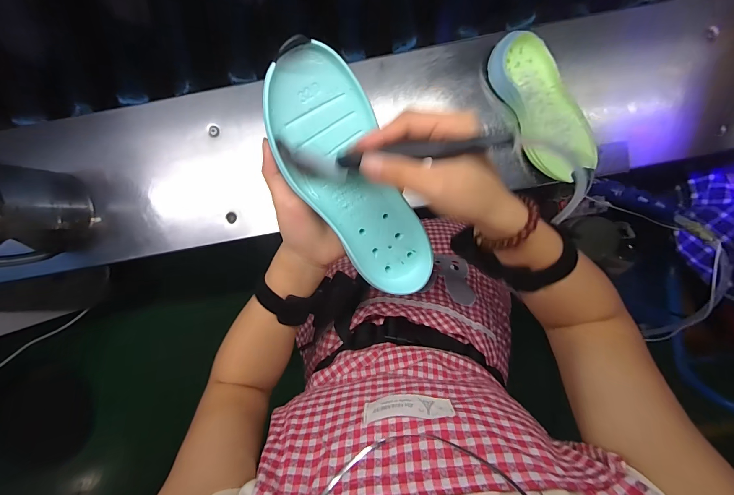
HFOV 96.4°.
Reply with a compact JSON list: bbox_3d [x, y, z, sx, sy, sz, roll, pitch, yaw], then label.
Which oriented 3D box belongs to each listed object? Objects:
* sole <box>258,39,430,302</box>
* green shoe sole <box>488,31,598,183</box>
[{"bbox_3d":[-0.011,-0.050,0.274,0.081,0.034,0.208,-28,112,2],"label":"sole"},{"bbox_3d":[0.261,-0.205,0.492,0.087,0.047,0.222,-29,93,4],"label":"green shoe sole"}]

